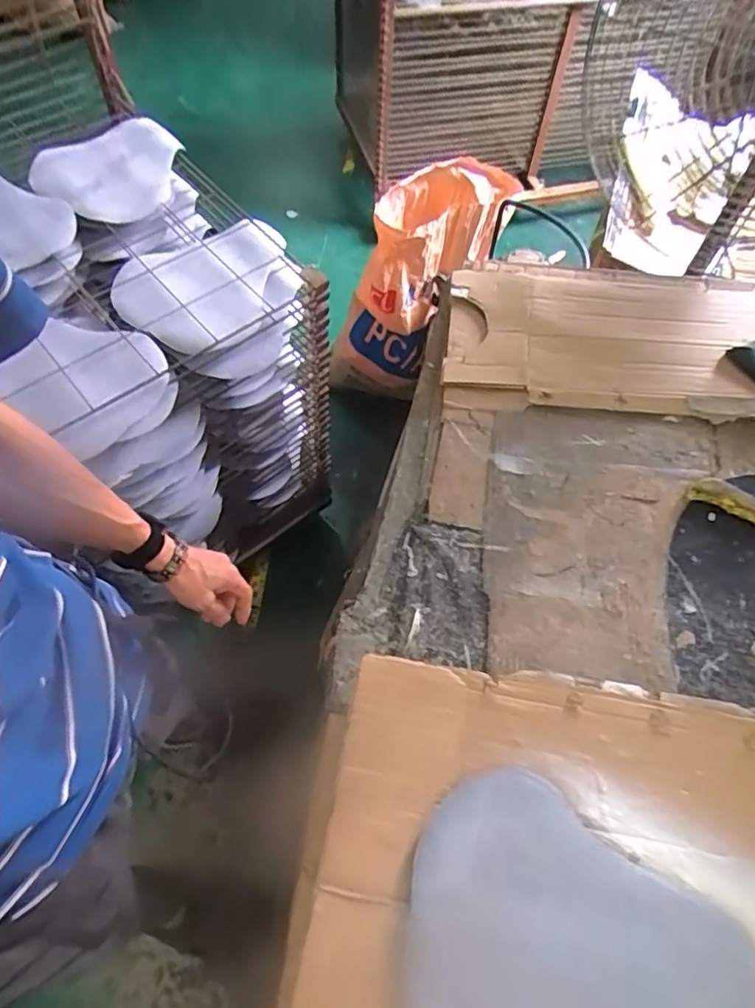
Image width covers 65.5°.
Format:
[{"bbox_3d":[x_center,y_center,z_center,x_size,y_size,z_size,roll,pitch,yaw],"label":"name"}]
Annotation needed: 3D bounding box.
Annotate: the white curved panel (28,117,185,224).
[{"bbox_3d":[-0.455,-0.587,1.041,0.257,0.045,0.232,-39,69,-22],"label":"white curved panel"}]

